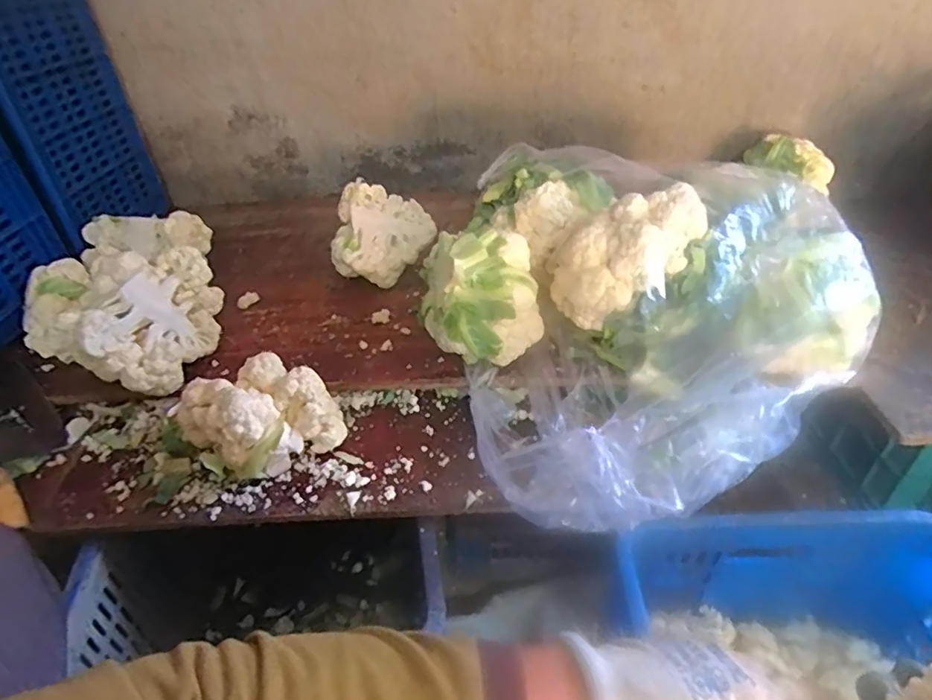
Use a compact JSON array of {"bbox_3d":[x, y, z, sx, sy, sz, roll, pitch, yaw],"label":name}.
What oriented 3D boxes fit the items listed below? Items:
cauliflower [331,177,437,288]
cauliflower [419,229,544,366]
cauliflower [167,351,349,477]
[{"bbox_3d":[-0.137,-0.173,0.849,0.141,0.106,0.161,19,45,25],"label":"cauliflower"},{"bbox_3d":[0.015,-0.057,0.673,0.137,0.153,0.138,-5,40,-2],"label":"cauliflower"},{"bbox_3d":[-0.230,0.068,0.603,0.154,0.094,0.125,25,47,30],"label":"cauliflower"}]

